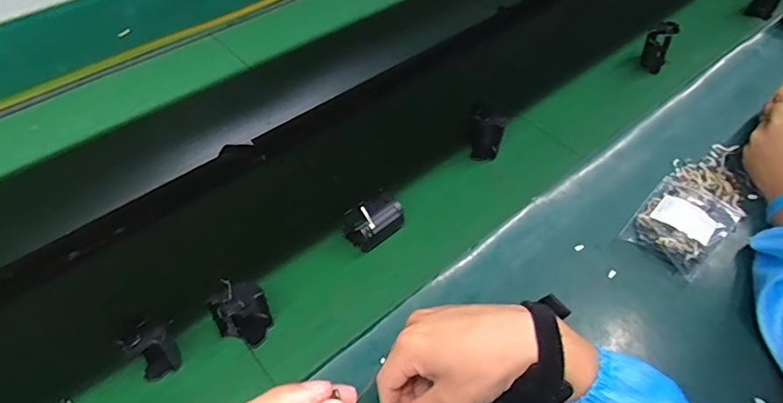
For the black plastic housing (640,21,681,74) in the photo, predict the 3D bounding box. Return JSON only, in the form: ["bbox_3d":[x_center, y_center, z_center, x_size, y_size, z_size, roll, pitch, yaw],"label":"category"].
[{"bbox_3d":[0.436,-0.250,0.832,0.039,0.093,0.024,20,53,17],"label":"black plastic housing"}]

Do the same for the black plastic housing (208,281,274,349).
[{"bbox_3d":[-0.159,0.118,0.528,0.048,0.065,0.049,1,52,-2],"label":"black plastic housing"}]

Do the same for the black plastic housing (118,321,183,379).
[{"bbox_3d":[-0.235,0.145,0.502,0.046,0.077,0.029,-20,57,-10],"label":"black plastic housing"}]

